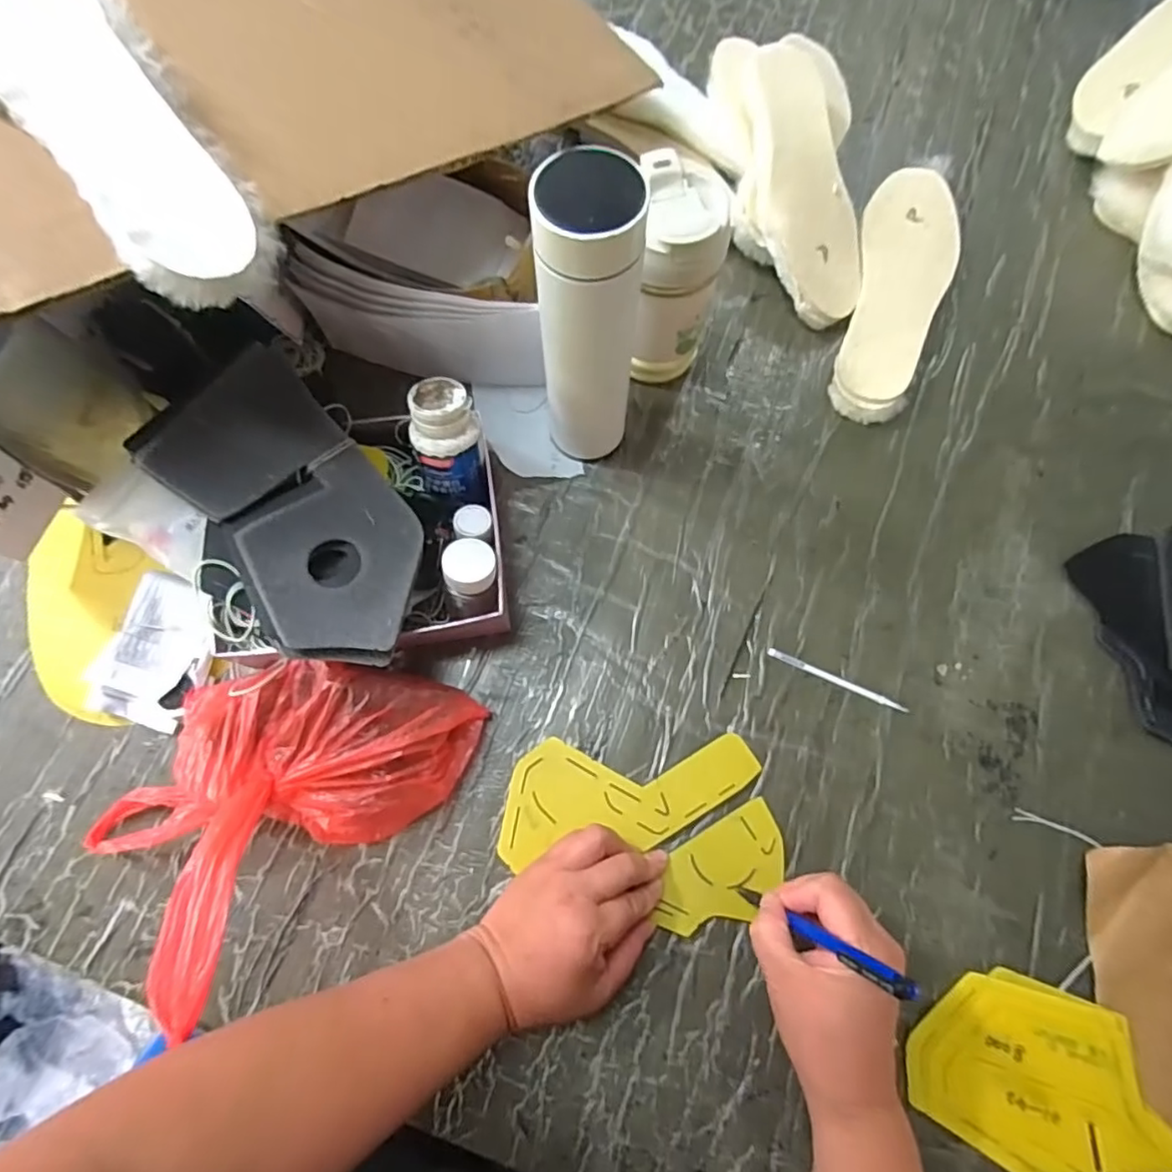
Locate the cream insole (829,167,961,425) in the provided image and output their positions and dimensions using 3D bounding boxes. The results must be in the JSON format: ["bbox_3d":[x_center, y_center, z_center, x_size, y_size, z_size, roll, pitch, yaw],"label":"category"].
[{"bbox_3d":[0.283,-0.264,0.553,0.082,0.032,0.255,16,75,5],"label":"cream insole"}]

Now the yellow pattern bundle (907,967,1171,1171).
[{"bbox_3d":[0.293,0.348,0.375,0.139,0.013,0.186,-15,75,-3],"label":"yellow pattern bundle"}]

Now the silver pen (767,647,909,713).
[{"bbox_3d":[0.194,0.073,0.469,0.108,0.006,0.007,24,76,7],"label":"silver pen"}]

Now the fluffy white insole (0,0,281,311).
[{"bbox_3d":[-0.266,-0.256,0.315,0.092,0.025,0.259,-40,87,-21],"label":"fluffy white insole"}]

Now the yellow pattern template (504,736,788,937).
[{"bbox_3d":[0.039,0.175,0.433,0.192,0.005,0.120,-1,71,0],"label":"yellow pattern template"}]

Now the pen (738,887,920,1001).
[{"bbox_3d":[0.132,0.203,0.355,0.017,0.139,0.009,25,75,-13],"label":"pen"}]

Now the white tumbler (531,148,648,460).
[{"bbox_3d":[0.003,-0.165,0.420,0.061,0.231,0.065,0,74,1],"label":"white tumbler"}]

